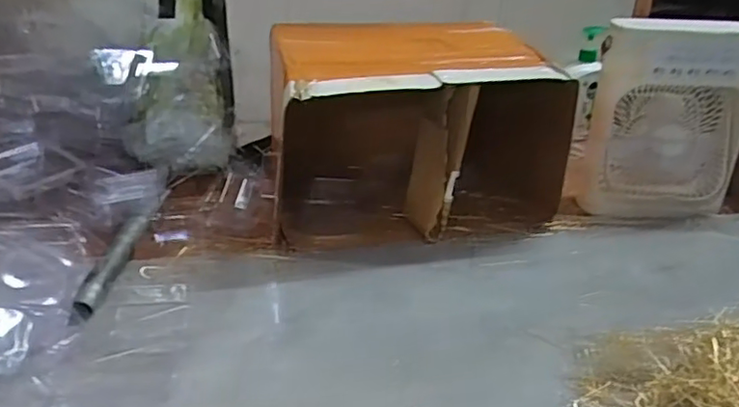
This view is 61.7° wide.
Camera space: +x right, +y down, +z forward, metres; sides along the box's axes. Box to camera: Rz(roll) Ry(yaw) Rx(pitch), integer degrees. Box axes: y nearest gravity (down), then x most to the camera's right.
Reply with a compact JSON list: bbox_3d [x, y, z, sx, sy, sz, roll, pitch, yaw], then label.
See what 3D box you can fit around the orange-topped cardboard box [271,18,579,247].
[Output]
[{"bbox_3d":[0.057,-0.101,0.794,0.371,0.208,0.233,-6,28,-14],"label":"orange-topped cardboard box"}]

